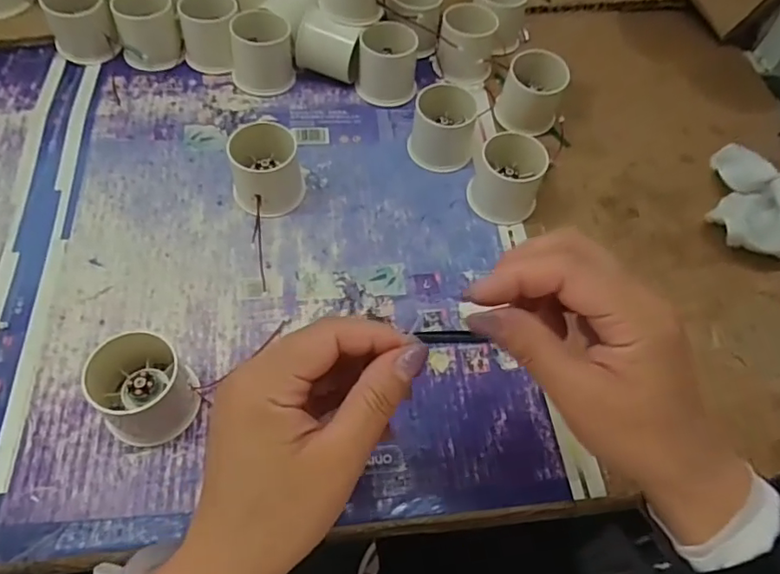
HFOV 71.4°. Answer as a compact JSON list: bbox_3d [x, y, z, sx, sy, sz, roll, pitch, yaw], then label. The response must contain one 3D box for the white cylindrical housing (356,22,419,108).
[{"bbox_3d":[-0.002,-0.200,0.487,0.051,0.049,0.056,2,59,-3],"label":"white cylindrical housing"}]

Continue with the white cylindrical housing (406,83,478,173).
[{"bbox_3d":[0.044,-0.130,0.448,0.052,0.050,0.042,13,59,3],"label":"white cylindrical housing"}]

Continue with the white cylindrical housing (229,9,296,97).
[{"bbox_3d":[-0.114,-0.209,0.483,0.053,0.058,0.053,2,59,-3],"label":"white cylindrical housing"}]

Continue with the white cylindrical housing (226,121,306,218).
[{"bbox_3d":[-0.095,-0.092,0.416,0.055,0.052,0.060,-9,60,-9],"label":"white cylindrical housing"}]

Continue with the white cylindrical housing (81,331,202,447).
[{"bbox_3d":[-0.150,0.062,0.327,0.048,0.053,0.056,39,64,18],"label":"white cylindrical housing"}]

